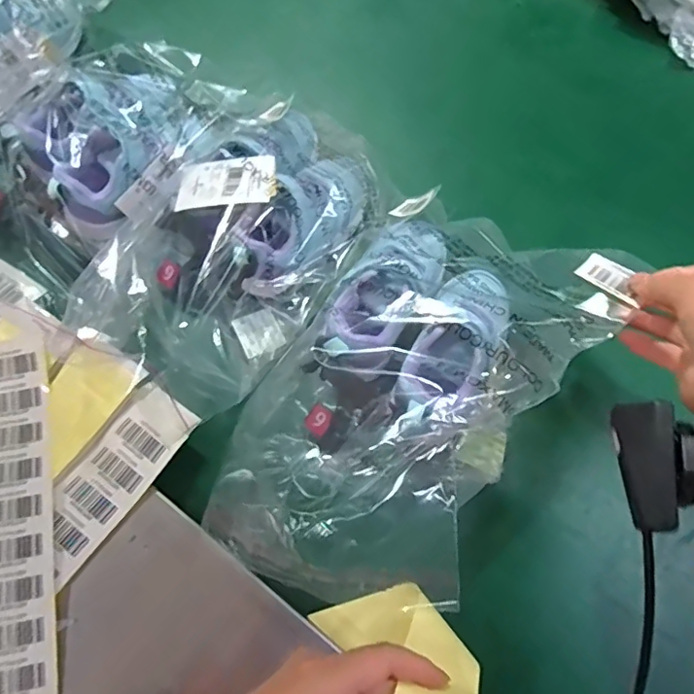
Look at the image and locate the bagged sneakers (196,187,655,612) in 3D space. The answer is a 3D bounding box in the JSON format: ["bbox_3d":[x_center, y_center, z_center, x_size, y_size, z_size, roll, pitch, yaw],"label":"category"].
[{"bbox_3d":[0.044,0.026,0.402,0.186,0.093,0.321,35,70,11],"label":"bagged sneakers"}]

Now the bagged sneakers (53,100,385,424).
[{"bbox_3d":[-0.070,-0.106,0.460,0.145,0.083,0.227,33,70,10],"label":"bagged sneakers"}]

